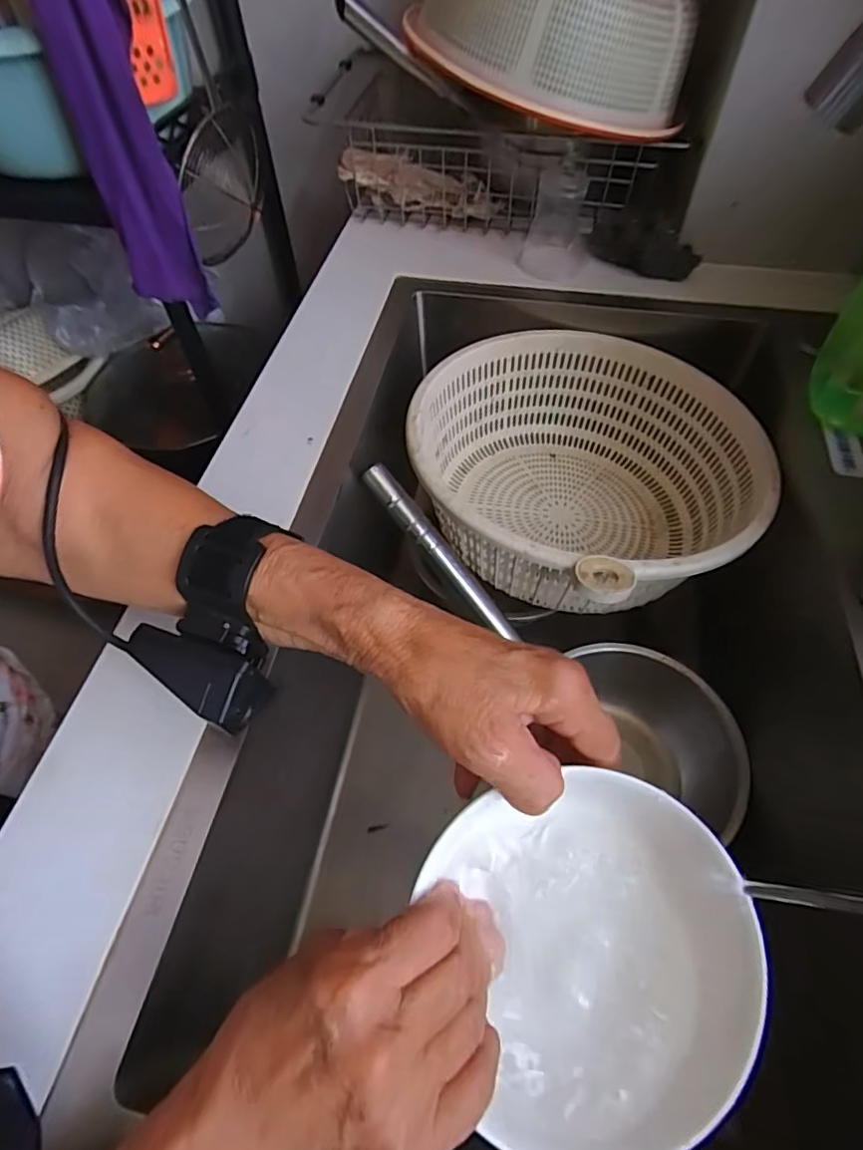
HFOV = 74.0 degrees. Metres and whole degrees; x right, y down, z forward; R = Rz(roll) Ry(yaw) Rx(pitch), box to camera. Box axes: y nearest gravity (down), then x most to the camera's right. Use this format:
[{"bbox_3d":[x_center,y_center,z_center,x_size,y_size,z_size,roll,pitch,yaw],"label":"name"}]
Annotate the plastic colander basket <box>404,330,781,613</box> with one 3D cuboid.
[{"bbox_3d":[0.141,-0.095,0.545,0.308,0.135,0.306,-1,56,1],"label":"plastic colander basket"}]

